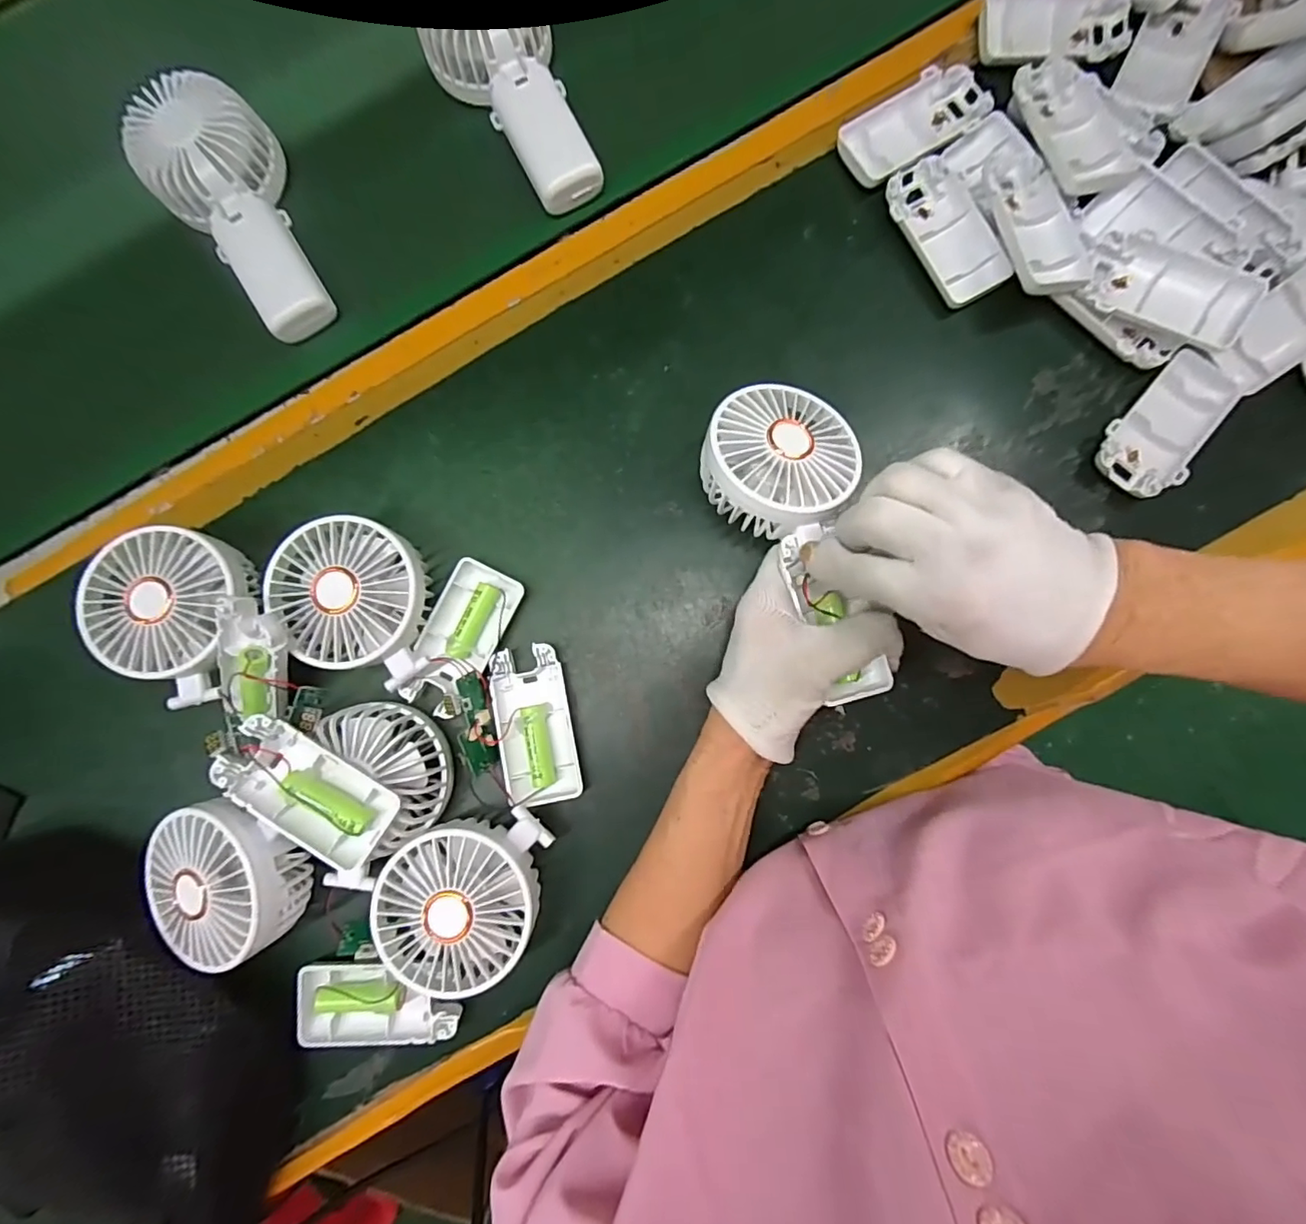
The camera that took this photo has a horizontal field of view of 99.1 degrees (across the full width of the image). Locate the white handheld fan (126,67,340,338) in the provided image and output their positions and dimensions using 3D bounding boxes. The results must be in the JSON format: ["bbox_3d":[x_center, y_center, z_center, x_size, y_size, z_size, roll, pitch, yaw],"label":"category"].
[{"bbox_3d":[-0.273,-0.271,0.372,0.084,0.039,0.174,-37,86,0],"label":"white handheld fan"}]

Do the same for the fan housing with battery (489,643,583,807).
[{"bbox_3d":[-0.073,0.069,0.344,0.044,0.019,0.093,-11,86,2],"label":"fan housing with battery"}]

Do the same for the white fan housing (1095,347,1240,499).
[{"bbox_3d":[0.317,-0.115,0.345,0.050,0.015,0.095,38,89,4],"label":"white fan housing"}]

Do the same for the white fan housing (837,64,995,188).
[{"bbox_3d":[0.170,-0.320,0.367,0.095,0.012,0.048,-31,86,0],"label":"white fan housing"}]

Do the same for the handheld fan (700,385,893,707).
[{"bbox_3d":[0.085,-0.041,0.311,0.086,0.043,0.180,-12,73,-13],"label":"handheld fan"}]

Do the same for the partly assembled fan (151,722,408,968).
[{"bbox_3d":[-0.217,0.130,0.308,0.109,0.039,0.141,38,87,6],"label":"partly assembled fan"}]

